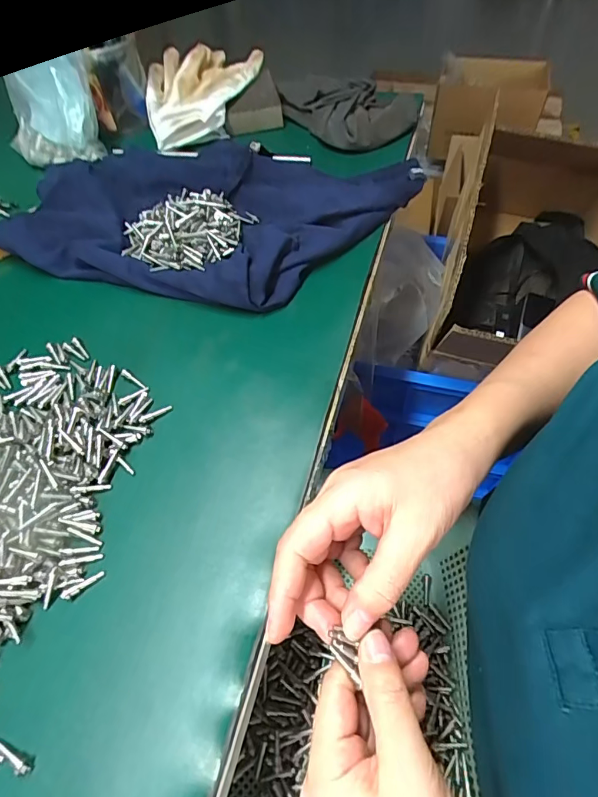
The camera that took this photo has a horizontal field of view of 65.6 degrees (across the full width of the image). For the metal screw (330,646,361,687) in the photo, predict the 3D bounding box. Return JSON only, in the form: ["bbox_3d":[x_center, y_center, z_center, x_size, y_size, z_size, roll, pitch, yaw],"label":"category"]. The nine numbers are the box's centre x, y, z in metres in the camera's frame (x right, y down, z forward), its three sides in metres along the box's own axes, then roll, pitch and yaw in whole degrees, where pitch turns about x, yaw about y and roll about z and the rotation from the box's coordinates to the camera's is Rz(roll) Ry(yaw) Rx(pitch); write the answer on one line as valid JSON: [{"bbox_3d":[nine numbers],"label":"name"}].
[{"bbox_3d":[0.022,0.126,0.221,0.004,0.004,0.020,-39,78,-20],"label":"metal screw"}]

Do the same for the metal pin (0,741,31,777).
[{"bbox_3d":[-0.140,0.174,0.225,0.025,0.005,0.006,26,61,20],"label":"metal pin"}]

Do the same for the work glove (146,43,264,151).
[{"bbox_3d":[-0.115,-0.378,0.573,0.143,0.046,0.173,-6,56,0],"label":"work glove"}]

